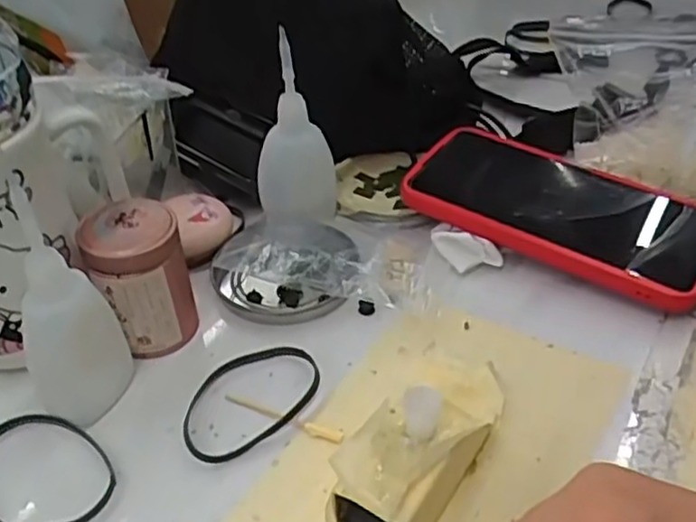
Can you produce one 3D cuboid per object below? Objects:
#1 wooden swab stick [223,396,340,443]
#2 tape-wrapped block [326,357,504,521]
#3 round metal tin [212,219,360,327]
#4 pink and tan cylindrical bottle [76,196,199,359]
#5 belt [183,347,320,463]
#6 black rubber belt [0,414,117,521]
[{"bbox_3d":[-0.030,0.069,0.319,0.058,0.004,0.007,15,42,19],"label":"wooden swab stick"},{"bbox_3d":[0.028,0.075,0.279,0.039,0.041,0.079,23,45,27],"label":"tape-wrapped block"},{"bbox_3d":[-0.031,0.000,0.389,0.073,0.019,0.072,-1,39,1],"label":"round metal tin"},{"bbox_3d":[-0.100,0.008,0.347,0.043,0.066,0.043,-1,39,1],"label":"pink and tan cylindrical bottle"},{"bbox_3d":[-0.045,0.061,0.328,0.071,0.006,0.047,-26,46,-28],"label":"belt"},{"bbox_3d":[-0.129,0.086,0.299,0.049,0.004,0.069,-32,49,-32],"label":"black rubber belt"}]

